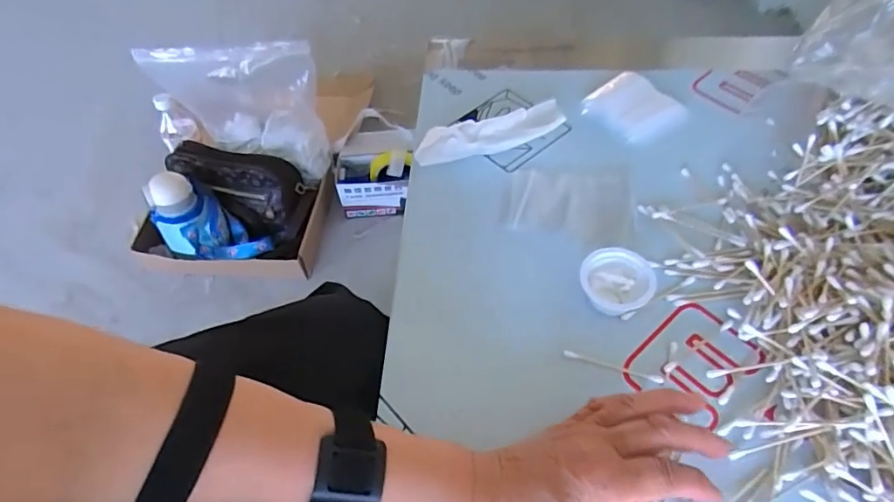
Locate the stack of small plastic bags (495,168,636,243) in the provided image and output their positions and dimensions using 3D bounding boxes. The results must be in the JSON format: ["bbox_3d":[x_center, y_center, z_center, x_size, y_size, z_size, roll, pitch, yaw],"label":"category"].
[{"bbox_3d":[0.109,-0.045,0.476,0.115,0.008,0.080,6,54,7],"label":"stack of small plastic bags"}]

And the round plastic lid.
[{"bbox_3d":[0.130,0.025,0.407,0.054,0.028,0.047,2,54,4],"label":"round plastic lid"}]

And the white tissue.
[{"bbox_3d":[0.041,-0.111,0.508,0.146,0.030,0.045,-13,54,-7],"label":"white tissue"}]

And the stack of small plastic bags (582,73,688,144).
[{"bbox_3d":[0.192,-0.148,0.540,0.084,0.011,0.083,-33,59,-20],"label":"stack of small plastic bags"}]

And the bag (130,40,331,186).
[{"bbox_3d":[-0.368,-0.273,0.966,0.300,0.259,0.120,11,55,10],"label":"bag"}]

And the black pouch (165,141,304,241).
[{"bbox_3d":[-0.398,-0.110,0.989,0.253,0.153,0.056,10,13,1],"label":"black pouch"}]

